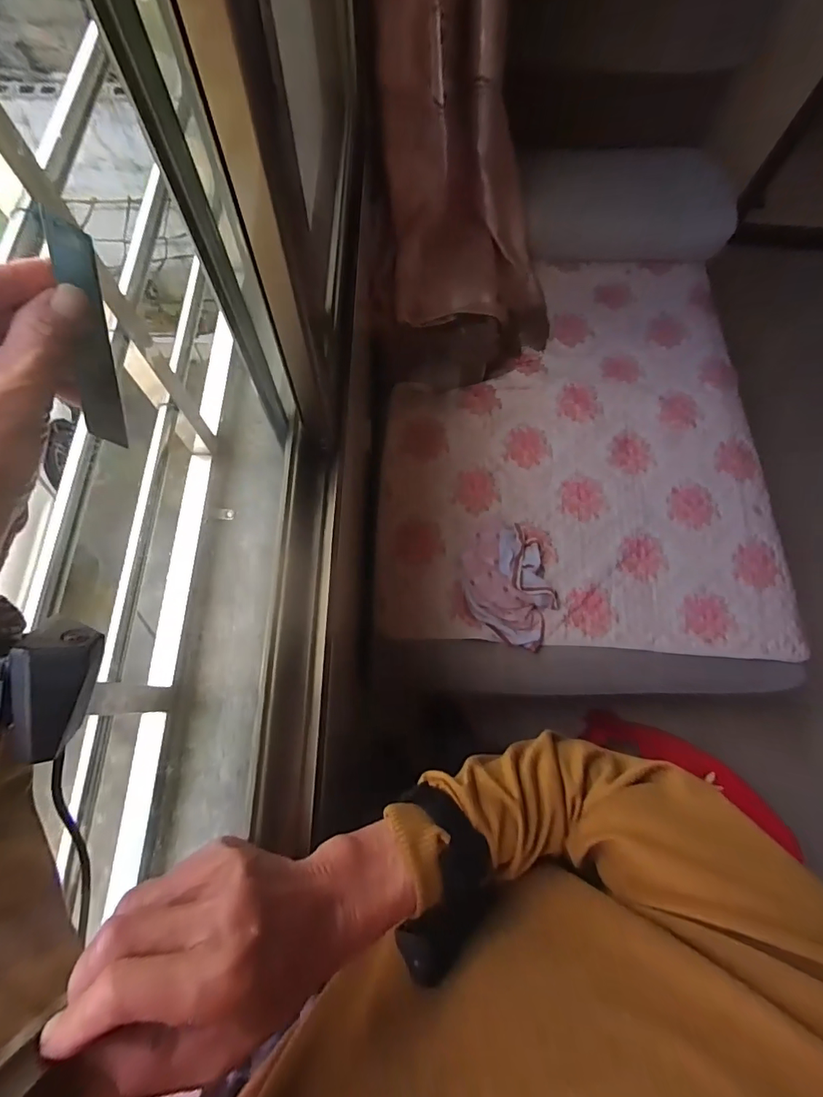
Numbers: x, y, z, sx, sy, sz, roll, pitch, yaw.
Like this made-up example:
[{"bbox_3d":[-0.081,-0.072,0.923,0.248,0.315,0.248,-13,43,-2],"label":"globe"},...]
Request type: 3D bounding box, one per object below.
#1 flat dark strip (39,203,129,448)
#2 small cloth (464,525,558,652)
[{"bbox_3d":[-0.152,-0.099,0.219,0.006,0.019,0.096,12,112,27],"label":"flat dark strip"},{"bbox_3d":[0.228,0.082,1.085,0.211,0.060,0.301,-5,73,-4],"label":"small cloth"}]

